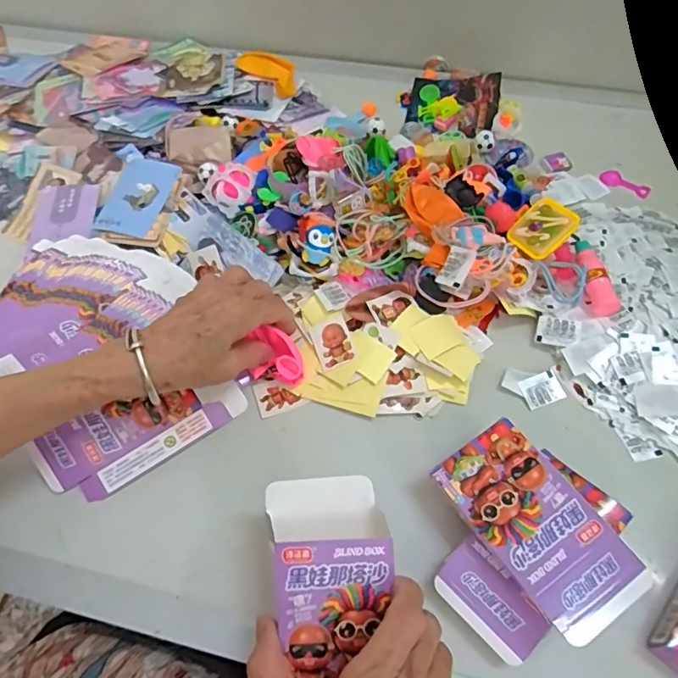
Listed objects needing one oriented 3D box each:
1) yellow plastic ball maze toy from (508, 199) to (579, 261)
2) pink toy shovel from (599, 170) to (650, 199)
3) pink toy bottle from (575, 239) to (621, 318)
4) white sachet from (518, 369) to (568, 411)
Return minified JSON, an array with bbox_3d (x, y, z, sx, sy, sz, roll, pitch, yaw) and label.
[{"bbox_3d":[0.168,-0.092,0.411,0.046,0.005,0.042,-45,54,11],"label":"yellow plastic ball maze toy"},{"bbox_3d":[0.288,-0.156,0.500,0.048,0.004,0.020,31,66,18],"label":"pink toy shovel"},{"bbox_3d":[0.209,-0.054,0.407,0.019,0.016,0.073,-4,59,-1],"label":"pink toy bottle"},{"bbox_3d":[0.159,0.039,0.389,0.033,0.004,0.025,-19,61,-10],"label":"white sachet"}]

